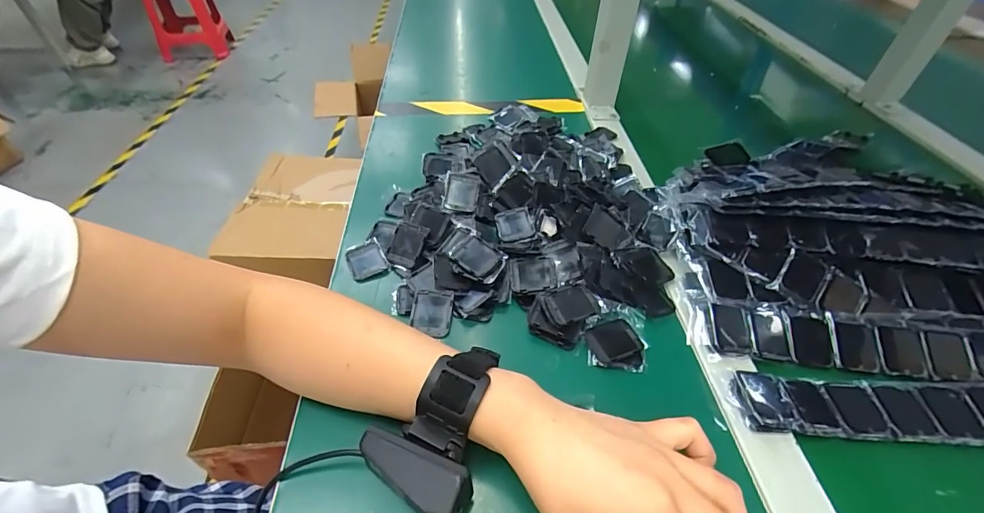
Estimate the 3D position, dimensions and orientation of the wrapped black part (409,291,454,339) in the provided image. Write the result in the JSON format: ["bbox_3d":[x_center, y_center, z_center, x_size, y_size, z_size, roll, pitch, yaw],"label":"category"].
[{"bbox_3d":[-0.050,0.048,0.351,0.034,0.004,0.039,1,66,14],"label":"wrapped black part"}]

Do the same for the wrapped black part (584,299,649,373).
[{"bbox_3d":[0.099,0.062,0.335,0.046,0.013,0.057,9,46,7],"label":"wrapped black part"}]

